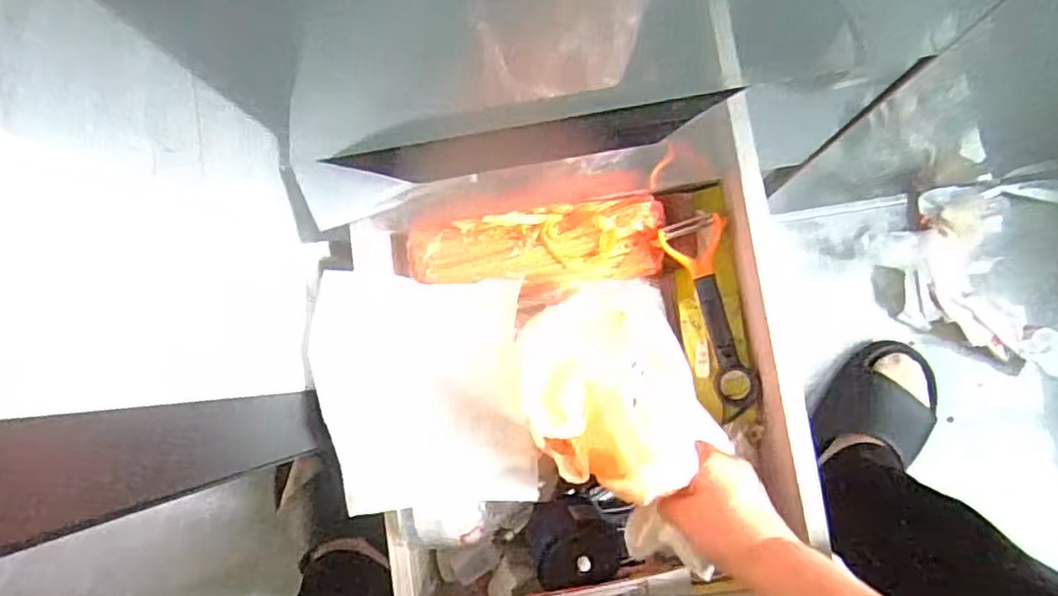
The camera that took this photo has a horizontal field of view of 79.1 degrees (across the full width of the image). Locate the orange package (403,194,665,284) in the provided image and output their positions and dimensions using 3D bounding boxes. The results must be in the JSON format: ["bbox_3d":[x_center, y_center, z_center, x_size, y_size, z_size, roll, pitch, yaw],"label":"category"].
[{"bbox_3d":[0.006,-0.057,0.647,0.257,0.058,0.076,-4,85,3],"label":"orange package"}]

